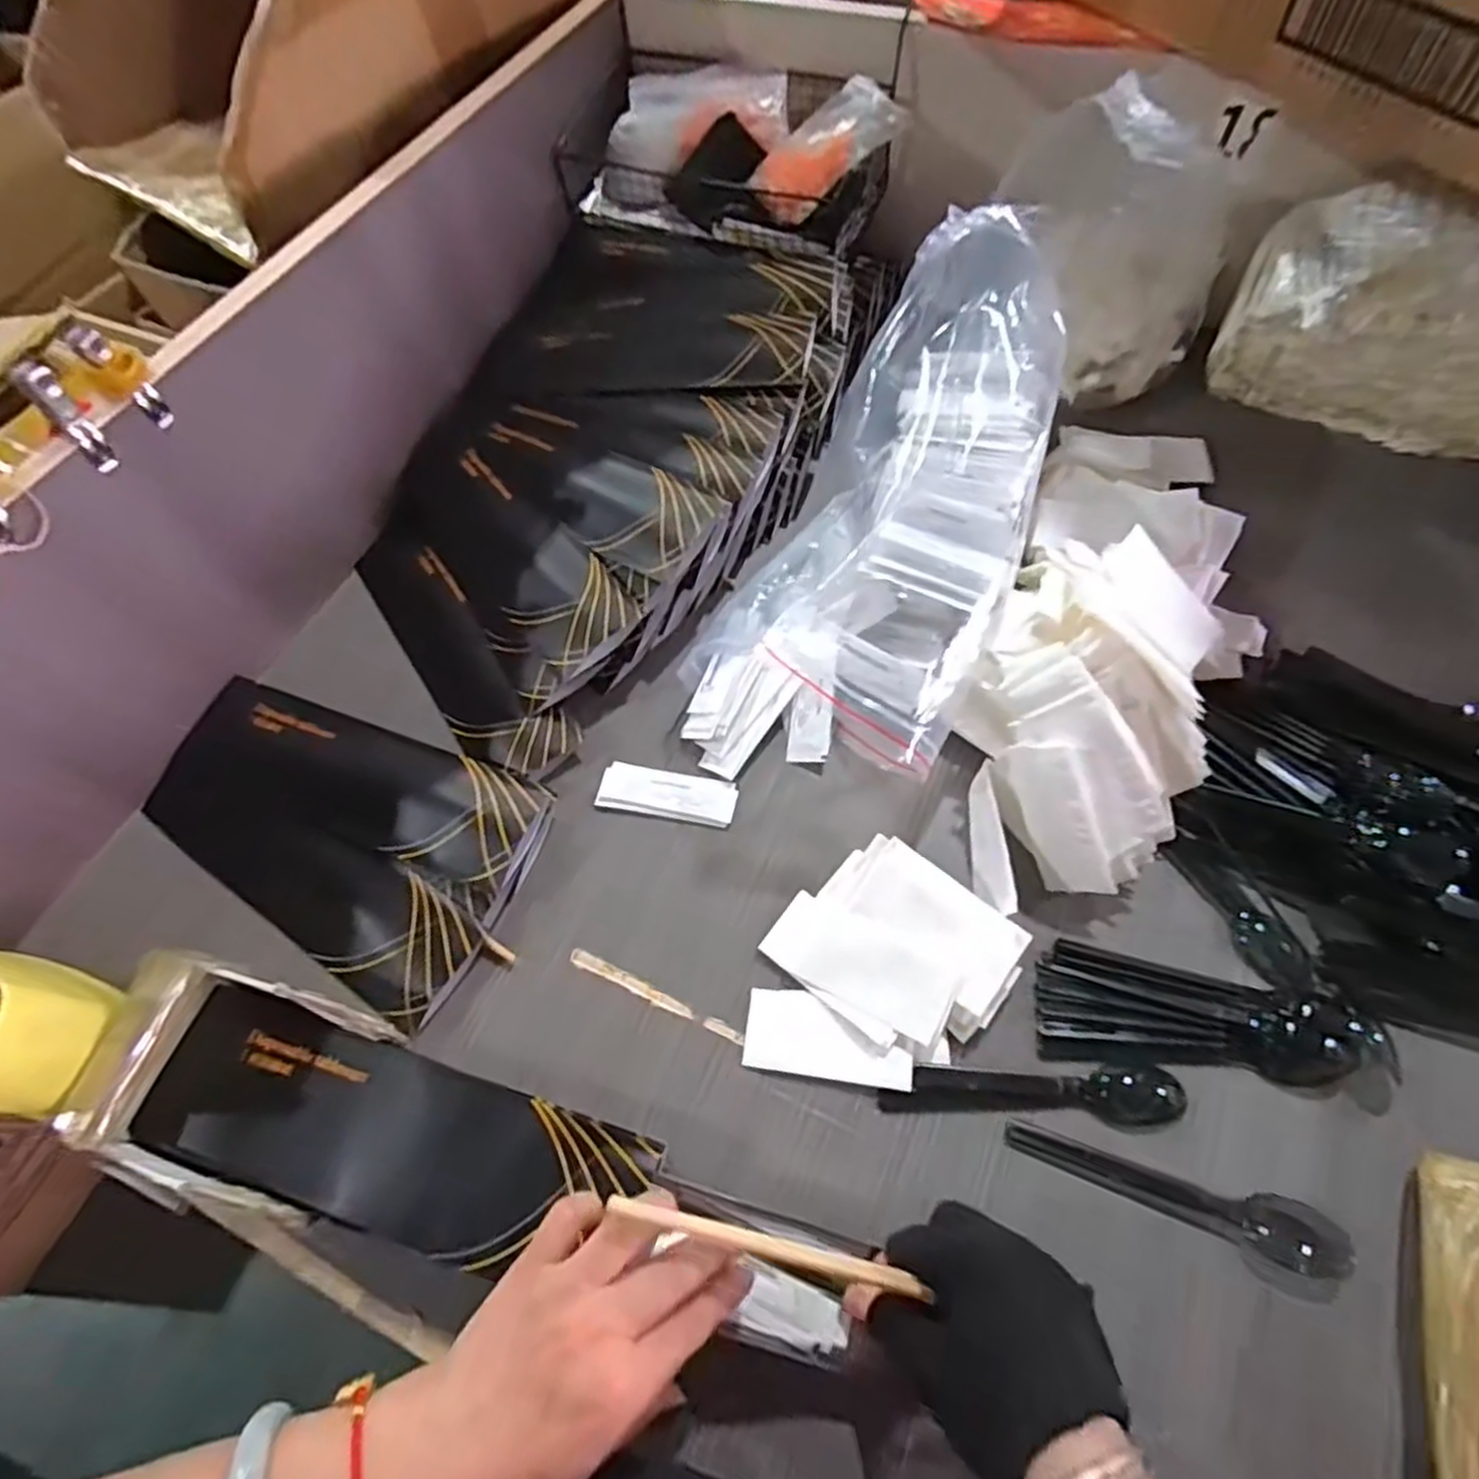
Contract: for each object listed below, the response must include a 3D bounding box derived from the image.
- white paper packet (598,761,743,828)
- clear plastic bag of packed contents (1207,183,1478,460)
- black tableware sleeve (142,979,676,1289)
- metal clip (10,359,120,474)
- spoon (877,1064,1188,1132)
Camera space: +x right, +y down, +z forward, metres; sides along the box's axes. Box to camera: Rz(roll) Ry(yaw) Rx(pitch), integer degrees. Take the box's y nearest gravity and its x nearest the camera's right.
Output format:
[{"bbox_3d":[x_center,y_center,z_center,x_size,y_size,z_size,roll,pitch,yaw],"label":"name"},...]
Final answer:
[{"bbox_3d":[-0.050,0.037,0.528,0.094,0.004,0.034,9,64,7],"label":"white paper packet"},{"bbox_3d":[0.534,-0.329,0.606,0.255,0.152,0.100,20,66,13],"label":"clear plastic bag of packed contents"},{"bbox_3d":[-0.185,0.209,0.406,0.272,0.019,0.091,10,64,10],"label":"black tableware sleeve"},{"bbox_3d":[-0.376,-0.182,0.430,0.012,0.063,0.020,1,54,14],"label":"metal clip"},{"bbox_3d":[0.167,0.200,0.435,0.166,0.010,0.032,2,63,4],"label":"spoon"}]

